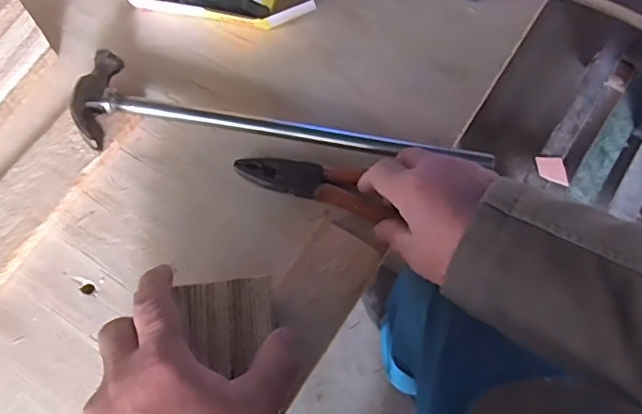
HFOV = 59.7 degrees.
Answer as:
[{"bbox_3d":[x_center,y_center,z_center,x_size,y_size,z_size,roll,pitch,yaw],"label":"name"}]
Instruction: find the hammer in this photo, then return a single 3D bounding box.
[{"bbox_3d":[-0.032,-0.080,0.498,0.364,0.031,0.091,5,65,2],"label":"hammer"}]

